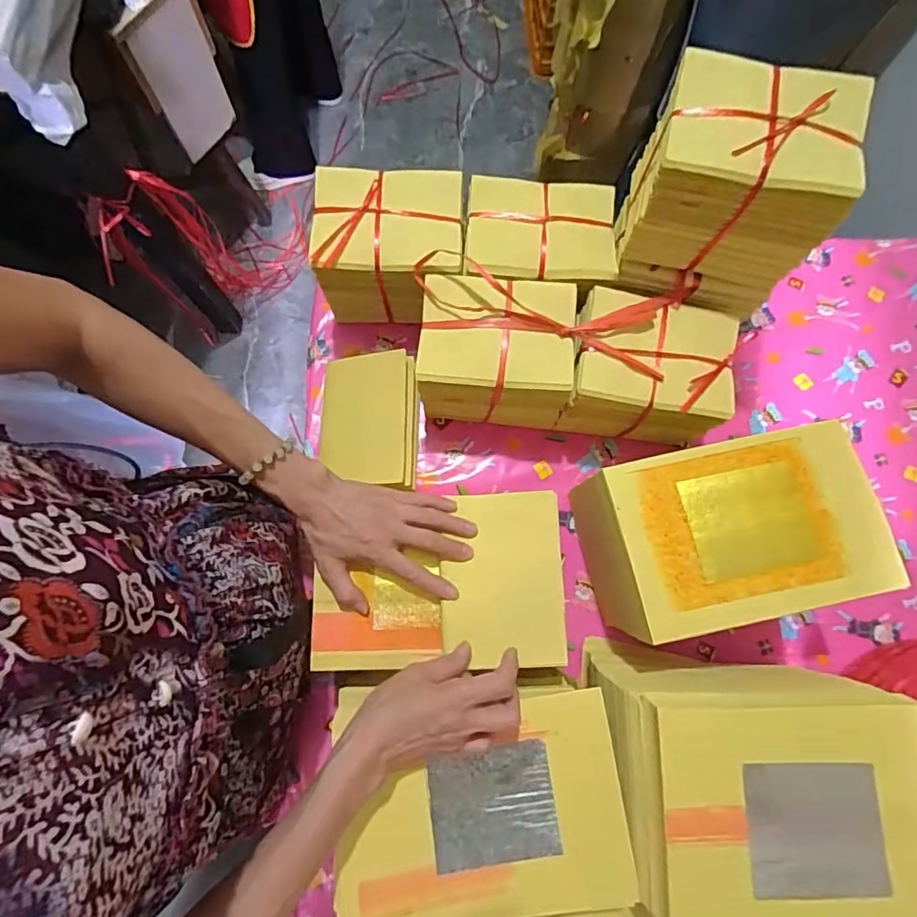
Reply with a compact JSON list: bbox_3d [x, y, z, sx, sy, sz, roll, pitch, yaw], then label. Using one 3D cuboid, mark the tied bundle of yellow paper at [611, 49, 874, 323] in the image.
[{"bbox_3d":[0.263,-0.262,0.519,0.158,0.168,0.133,11,76,2],"label":"tied bundle of yellow paper"}]

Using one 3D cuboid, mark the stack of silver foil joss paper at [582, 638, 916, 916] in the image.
[{"bbox_3d":[0.255,0.287,0.492,0.250,0.192,0.192,-1,76,-1],"label":"stack of silver foil joss paper"}]

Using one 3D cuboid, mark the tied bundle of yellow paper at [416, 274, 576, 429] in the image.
[{"bbox_3d":[0.041,-0.119,0.603,0.161,0.141,0.122,4,76,0],"label":"tied bundle of yellow paper"}]

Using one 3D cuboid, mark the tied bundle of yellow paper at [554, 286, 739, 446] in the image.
[{"bbox_3d":[0.210,-0.095,0.604,0.166,0.123,0.130,10,76,2],"label":"tied bundle of yellow paper"}]

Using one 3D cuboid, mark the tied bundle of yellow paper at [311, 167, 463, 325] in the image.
[{"bbox_3d":[-0.079,-0.241,0.627,0.160,0.148,0.120,2,76,0],"label":"tied bundle of yellow paper"}]

